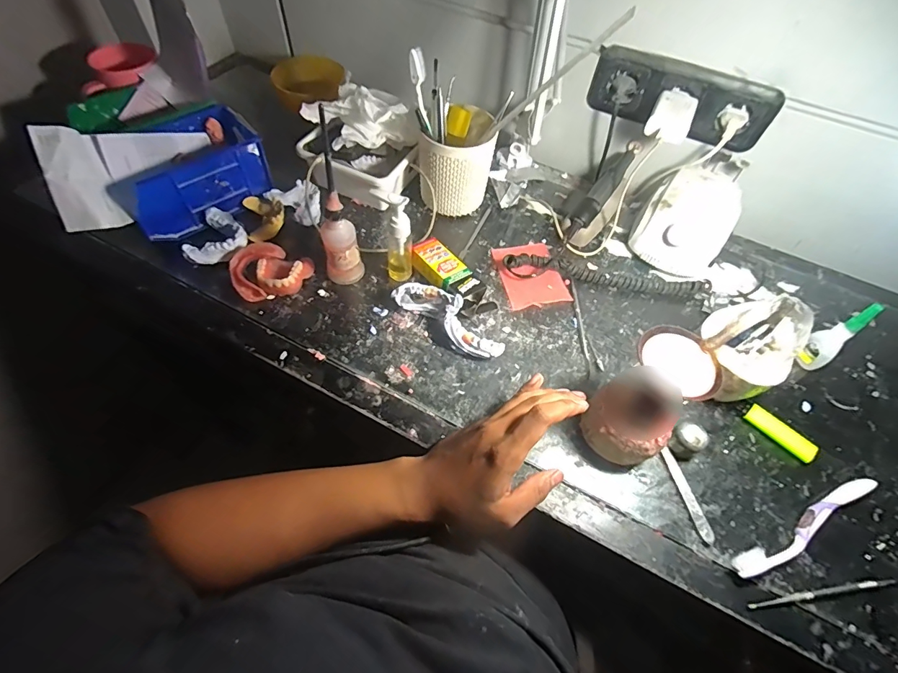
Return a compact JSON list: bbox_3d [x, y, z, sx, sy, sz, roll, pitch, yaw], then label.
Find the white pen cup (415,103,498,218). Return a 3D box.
[{"bbox_3d":[0.009,-0.231,0.568,0.096,0.112,0.095,2,58,-3],"label":"white pen cup"}]

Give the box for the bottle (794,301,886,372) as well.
[{"bbox_3d":[0.420,0.003,0.460,0.021,0.097,0.030,-25,63,-18],"label":"bottle"}]

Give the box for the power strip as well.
[{"bbox_3d":[0.293,-0.302,0.543,0.218,0.076,0.035,21,58,8],"label":"power strip"}]

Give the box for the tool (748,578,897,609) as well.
[{"bbox_3d":[0.325,0.221,0.366,0.143,0.006,0.006,-5,59,-7],"label":"tool"}]

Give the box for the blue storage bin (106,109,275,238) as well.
[{"bbox_3d":[-0.324,-0.208,0.533,0.169,0.071,0.102,-35,67,-22],"label":"blue storage bin"}]

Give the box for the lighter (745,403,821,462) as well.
[{"bbox_3d":[0.342,0.100,0.440,0.020,0.014,0.067,-39,68,-24],"label":"lighter"}]

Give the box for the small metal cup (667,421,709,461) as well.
[{"bbox_3d":[0.234,0.103,0.421,0.026,0.031,0.029,-25,63,-18],"label":"small metal cup"}]

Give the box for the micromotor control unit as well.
[{"bbox_3d":[0.318,-0.160,0.561,0.113,0.080,0.152,32,62,15],"label":"micromotor control unit"}]

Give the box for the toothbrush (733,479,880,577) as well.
[{"bbox_3d":[0.330,0.175,0.390,0.180,0.014,0.021,-21,62,-16],"label":"toothbrush"}]

